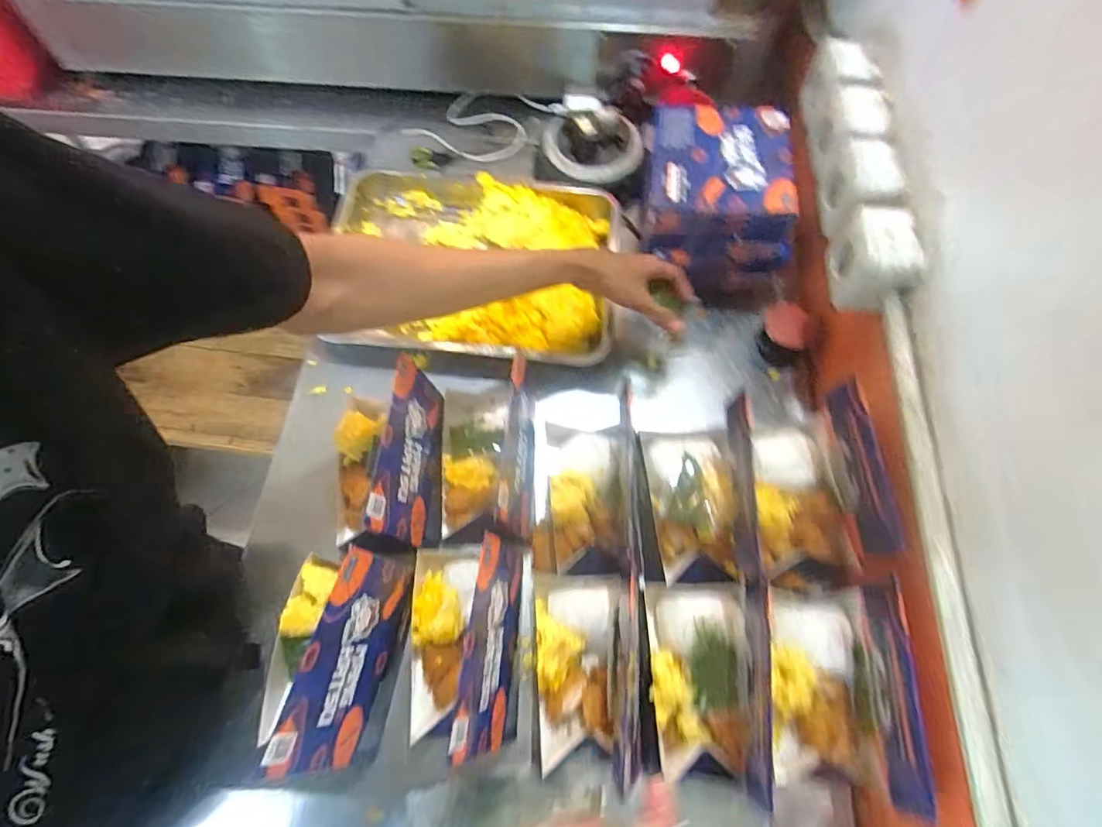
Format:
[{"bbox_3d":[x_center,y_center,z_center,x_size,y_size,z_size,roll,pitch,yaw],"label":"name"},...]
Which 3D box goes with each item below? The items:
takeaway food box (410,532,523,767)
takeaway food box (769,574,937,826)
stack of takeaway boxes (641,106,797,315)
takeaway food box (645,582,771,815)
[{"bbox_3d":[-0.088,0.217,0.508,0.113,0.152,0.175,2,66,0],"label":"takeaway food box"},{"bbox_3d":[0.279,0.268,0.517,0.104,0.058,0.191,3,66,0],"label":"takeaway food box"},{"bbox_3d":[0.210,-0.274,0.710,0.176,0.164,0.200,3,66,0],"label":"stack of takeaway boxes"},{"bbox_3d":[0.154,0.257,0.531,0.114,0.044,0.204,4,66,1],"label":"takeaway food box"}]

